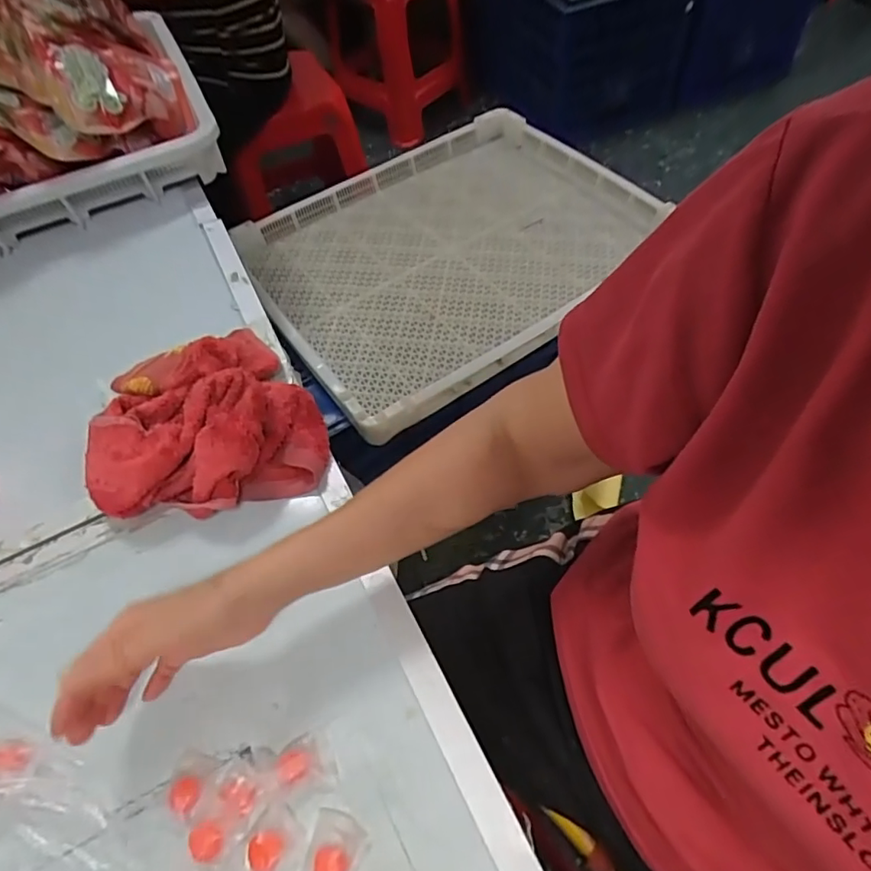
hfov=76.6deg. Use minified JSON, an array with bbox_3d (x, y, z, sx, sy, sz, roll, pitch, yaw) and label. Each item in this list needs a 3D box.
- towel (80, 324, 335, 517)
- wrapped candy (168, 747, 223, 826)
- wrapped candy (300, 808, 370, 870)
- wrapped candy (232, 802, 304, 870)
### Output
[{"bbox_3d":[-0.214,-0.014,0.498,0.194,0.075,0.178,-23,58,-10],"label":"towel"},{"bbox_3d":[-0.169,0.236,0.373,0.029,0.014,0.040,13,59,13],"label":"wrapped candy"},{"bbox_3d":[-0.066,0.267,0.342,0.036,0.014,0.052,15,59,14],"label":"wrapped candy"},{"bbox_3d":[-0.108,0.265,0.349,0.040,0.010,0.048,33,65,23],"label":"wrapped candy"}]

